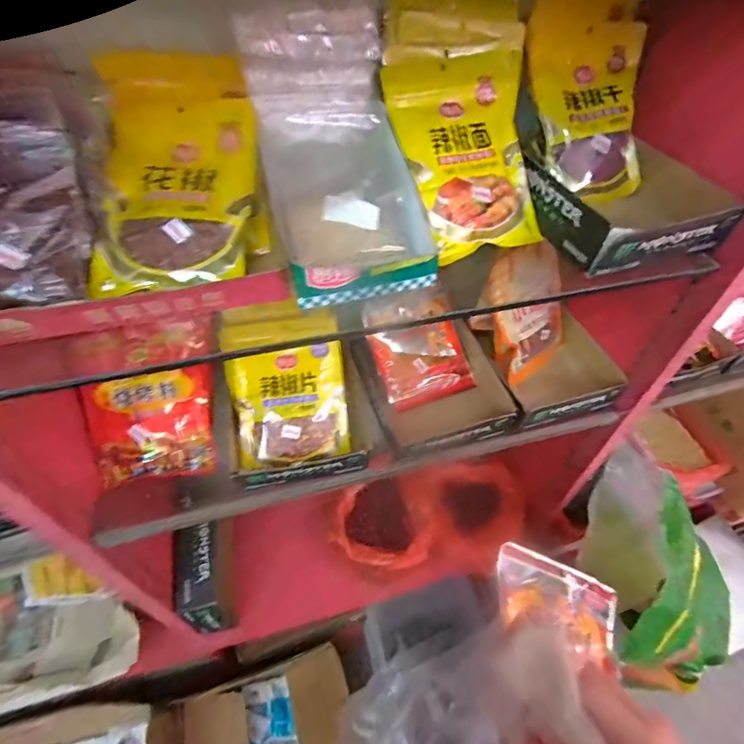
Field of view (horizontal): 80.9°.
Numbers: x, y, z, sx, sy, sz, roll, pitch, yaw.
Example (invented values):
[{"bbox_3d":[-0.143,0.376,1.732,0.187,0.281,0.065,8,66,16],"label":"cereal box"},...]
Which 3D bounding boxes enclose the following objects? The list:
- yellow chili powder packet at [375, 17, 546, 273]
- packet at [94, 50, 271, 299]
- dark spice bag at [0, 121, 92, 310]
[{"bbox_3d":[0.113,-0.245,0.477,0.164,0.016,0.220,-18,95,-15],"label":"yellow chili powder packet"},{"bbox_3d":[-0.184,-0.183,0.421,0.149,0.043,0.217,0,85,-4],"label":"packet"},{"bbox_3d":[-0.299,-0.130,0.364,0.103,0.149,0.025,-14,6,-29],"label":"dark spice bag"}]

